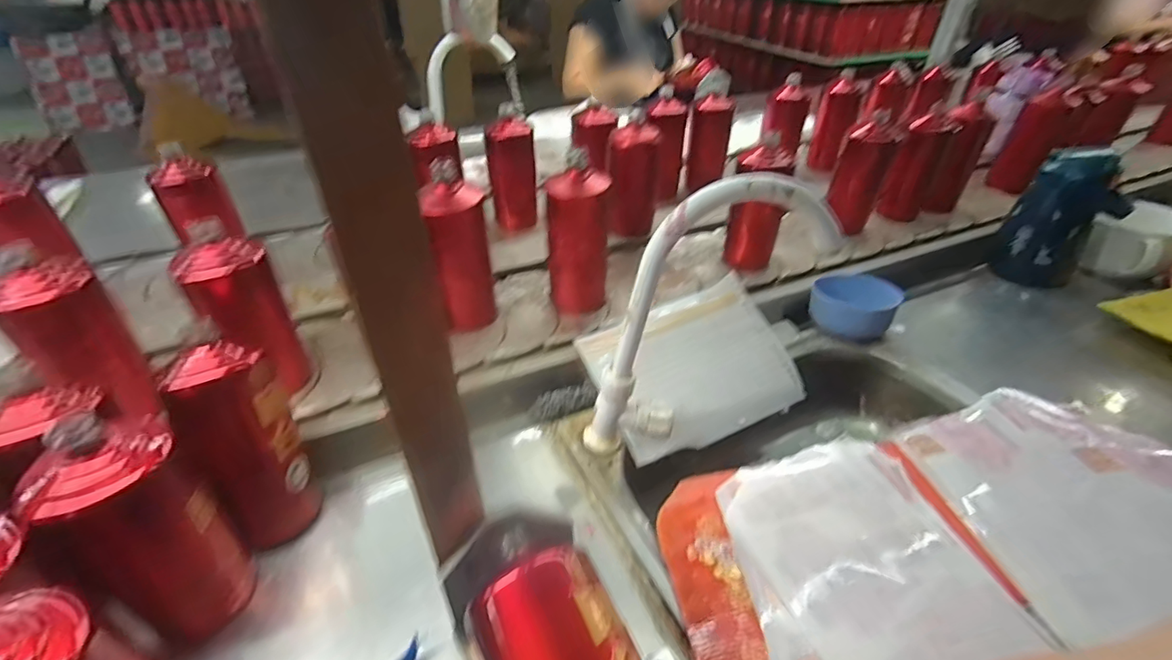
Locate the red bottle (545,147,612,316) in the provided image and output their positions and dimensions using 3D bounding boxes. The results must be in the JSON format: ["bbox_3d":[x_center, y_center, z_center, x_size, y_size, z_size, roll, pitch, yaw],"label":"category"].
[{"bbox_3d":[-0.008,-0.118,0.675,0.082,0.192,0.069,-1,39,-2],"label":"red bottle"}]

